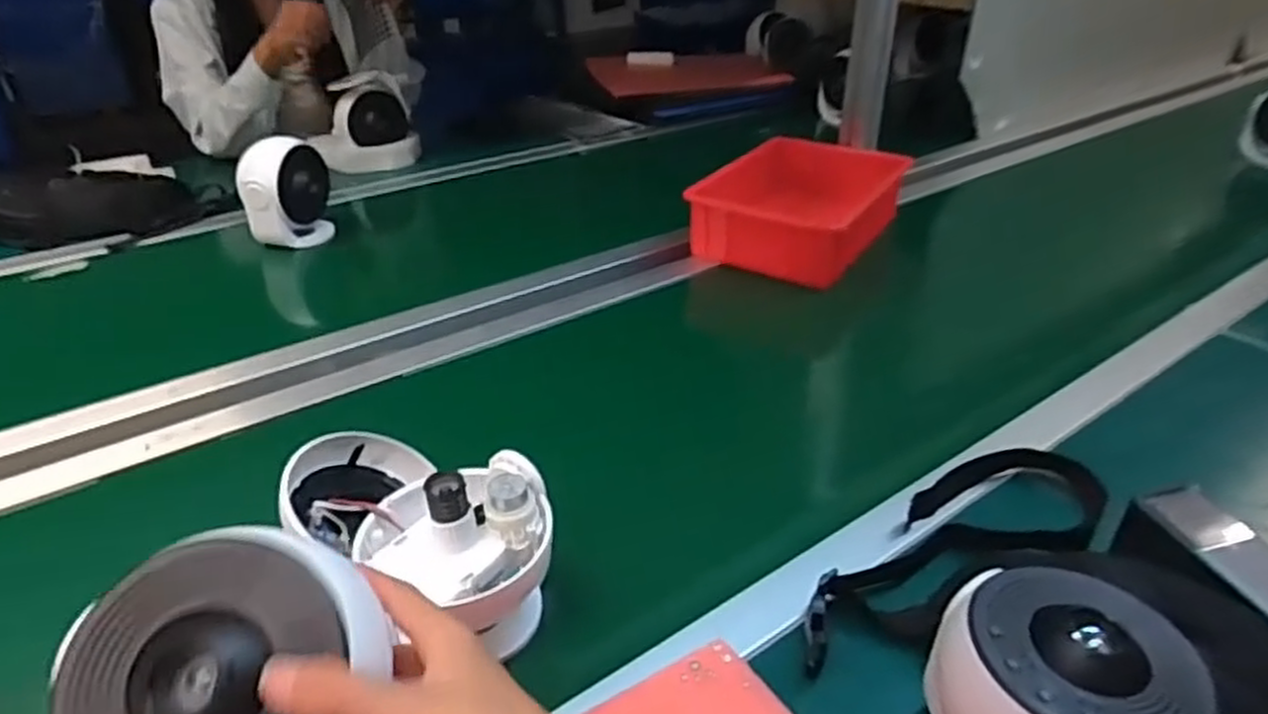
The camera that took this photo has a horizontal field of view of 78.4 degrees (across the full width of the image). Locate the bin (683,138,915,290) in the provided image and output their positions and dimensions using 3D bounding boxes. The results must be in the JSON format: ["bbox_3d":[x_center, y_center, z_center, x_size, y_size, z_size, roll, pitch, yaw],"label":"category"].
[{"bbox_3d":[0.229,-0.203,1.055,0.214,0.098,0.293,13,31,28],"label":"bin"}]

